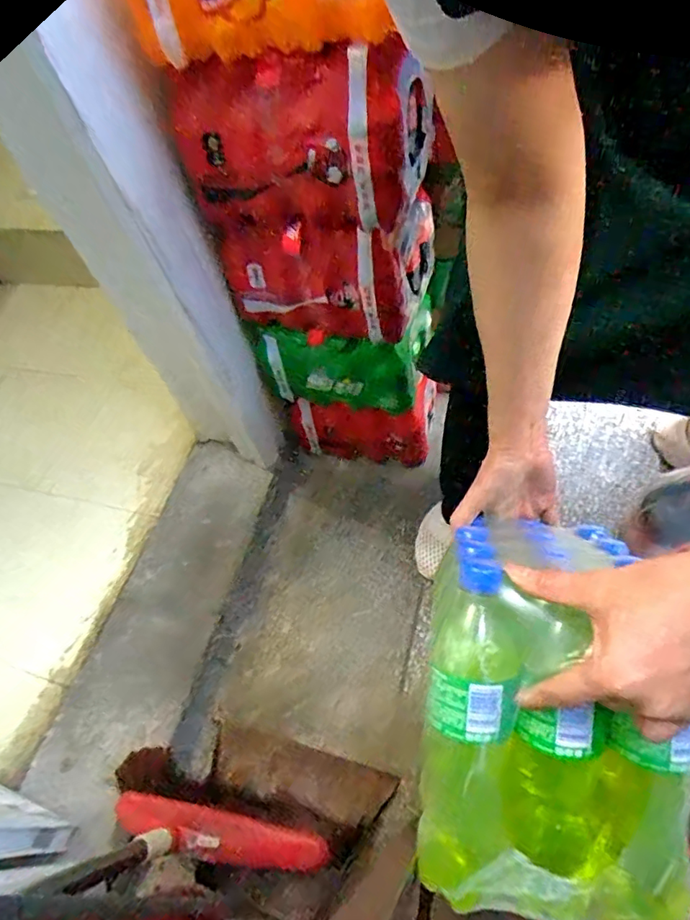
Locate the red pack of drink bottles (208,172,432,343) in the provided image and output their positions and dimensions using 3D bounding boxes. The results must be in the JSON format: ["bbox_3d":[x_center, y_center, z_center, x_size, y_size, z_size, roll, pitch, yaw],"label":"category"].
[{"bbox_3d":[-0.025,-0.290,0.683,0.240,0.192,0.165,14,61,20],"label":"red pack of drink bottles"}]

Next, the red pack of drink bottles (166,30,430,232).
[{"bbox_3d":[-0.042,-0.367,0.566,0.247,0.141,0.152,10,60,17],"label":"red pack of drink bottles"}]

